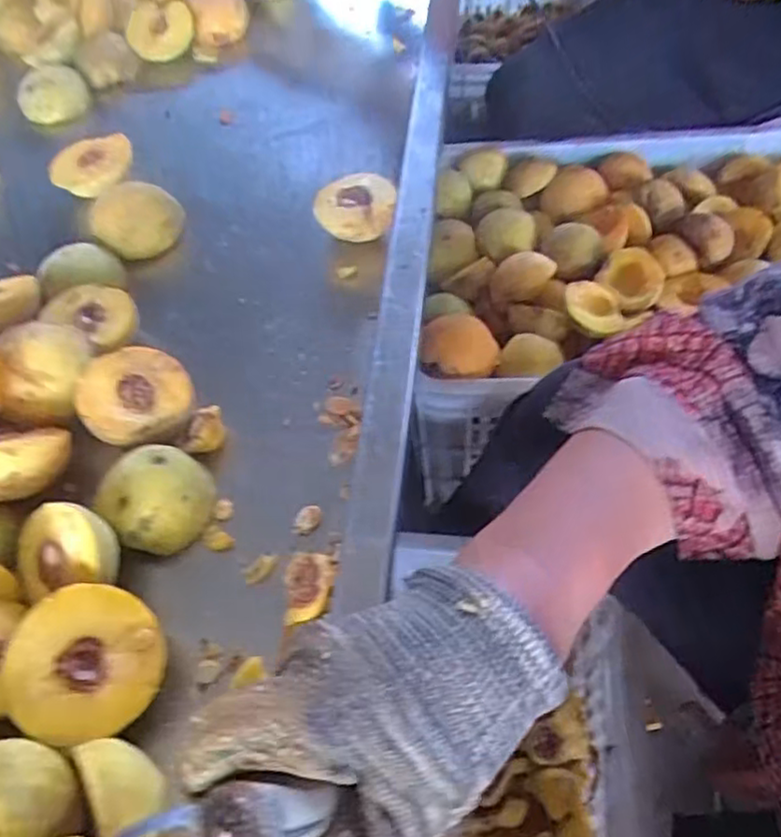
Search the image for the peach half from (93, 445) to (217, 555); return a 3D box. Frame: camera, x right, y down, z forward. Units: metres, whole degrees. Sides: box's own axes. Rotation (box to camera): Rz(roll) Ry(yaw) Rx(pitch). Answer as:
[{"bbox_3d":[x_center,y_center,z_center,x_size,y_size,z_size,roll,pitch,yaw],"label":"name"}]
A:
[{"bbox_3d":[-0.138,0.046,0.403,0.060,0.032,0.056,-2,57,3],"label":"peach half"}]

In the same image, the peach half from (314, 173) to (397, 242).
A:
[{"bbox_3d":[-0.026,-0.163,0.533,0.059,0.038,0.059,-2,57,3],"label":"peach half"}]

